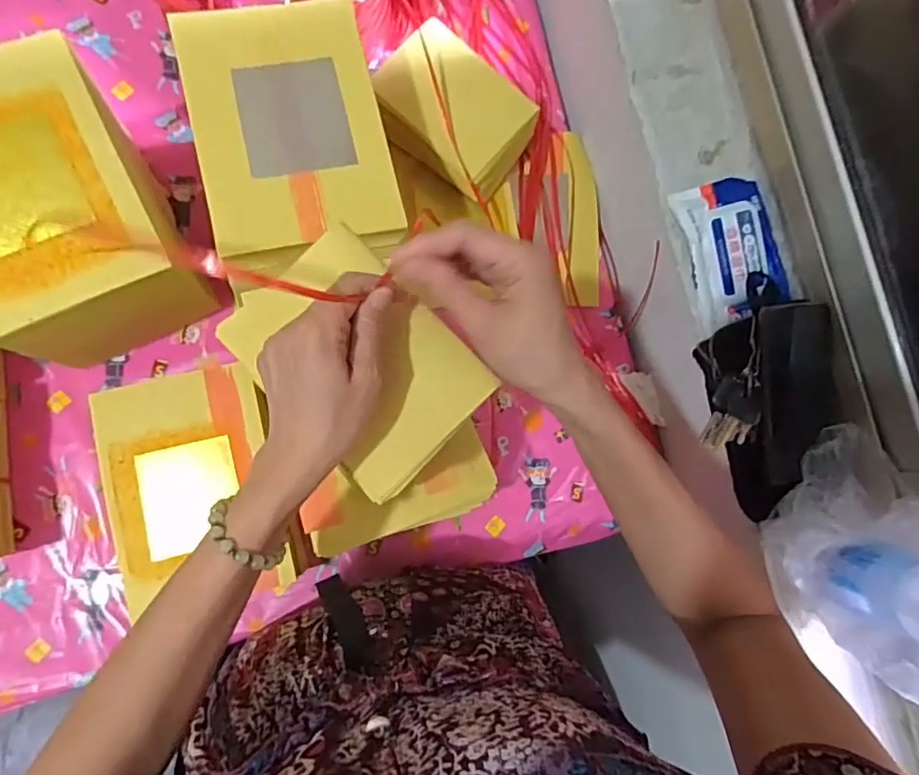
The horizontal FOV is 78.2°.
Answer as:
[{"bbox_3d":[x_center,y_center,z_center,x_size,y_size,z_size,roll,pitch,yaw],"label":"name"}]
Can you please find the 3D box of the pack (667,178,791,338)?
[{"bbox_3d":[0.280,-0.142,0.586,0.091,0.034,0.147,-14,86,-9],"label":"pack"}]

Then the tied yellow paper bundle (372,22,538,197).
[{"bbox_3d":[-0.011,-0.317,0.665,0.174,0.085,0.123,39,81,-2],"label":"tied yellow paper bundle"}]

